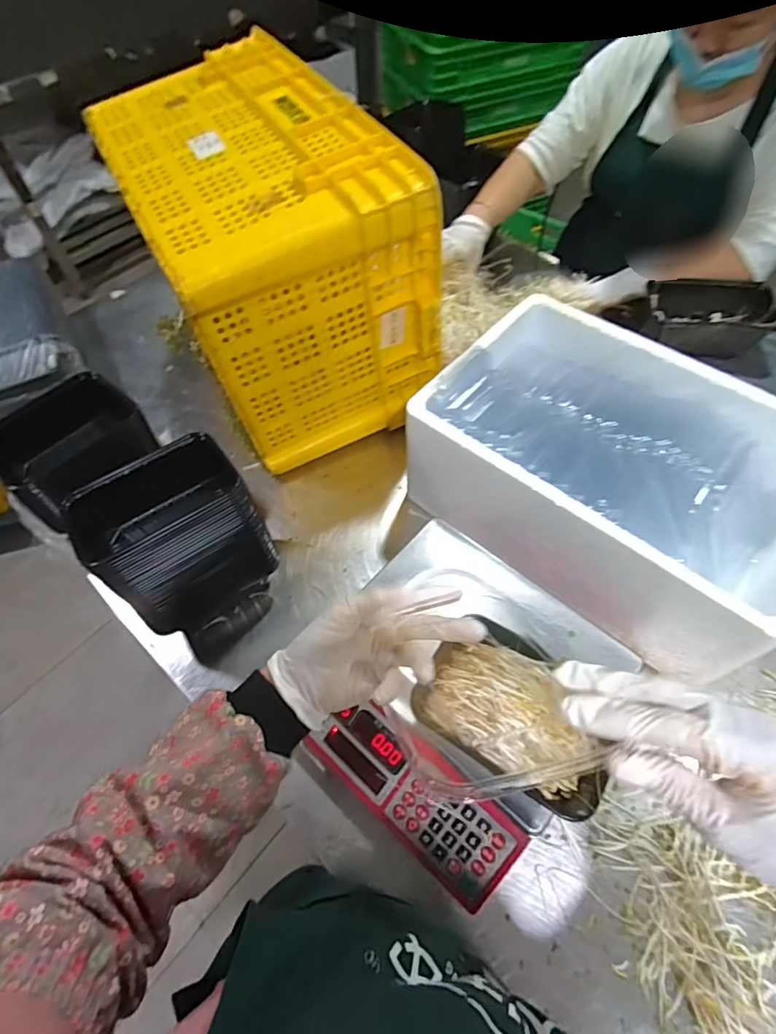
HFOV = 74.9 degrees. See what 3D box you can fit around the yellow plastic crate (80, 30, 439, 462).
[{"bbox_3d":[-0.190,-0.393,0.793,0.304,0.377,0.505,-26,61,-14],"label":"yellow plastic crate"}]

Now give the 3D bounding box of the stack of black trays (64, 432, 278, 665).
[{"bbox_3d":[-0.256,0.045,0.653,0.179,0.240,0.163,-38,64,-20],"label":"stack of black trays"}]

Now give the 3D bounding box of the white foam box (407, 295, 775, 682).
[{"bbox_3d":[0.294,-0.060,0.670,0.460,0.168,0.305,35,65,21],"label":"white foam box"}]

